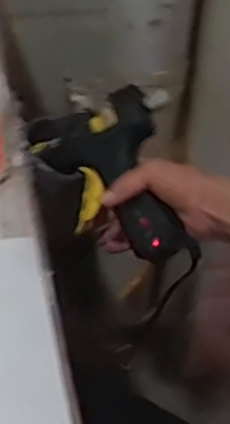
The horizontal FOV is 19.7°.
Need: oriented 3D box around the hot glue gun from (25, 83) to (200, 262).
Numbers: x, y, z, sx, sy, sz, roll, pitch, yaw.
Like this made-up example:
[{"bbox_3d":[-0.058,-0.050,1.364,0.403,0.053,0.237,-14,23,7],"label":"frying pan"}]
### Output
[{"bbox_3d":[-0.006,-0.026,0.603,0.131,0.030,0.152,-15,82,26],"label":"hot glue gun"}]

